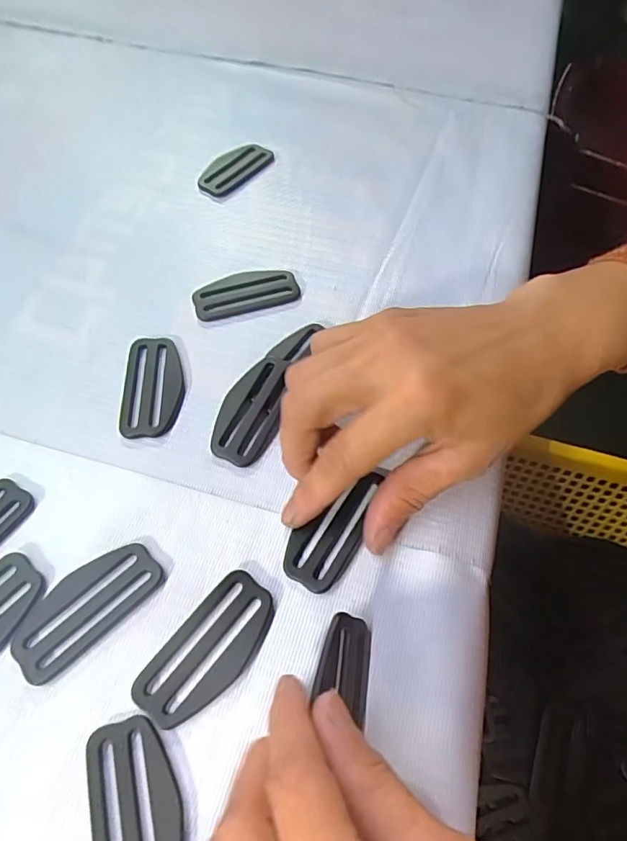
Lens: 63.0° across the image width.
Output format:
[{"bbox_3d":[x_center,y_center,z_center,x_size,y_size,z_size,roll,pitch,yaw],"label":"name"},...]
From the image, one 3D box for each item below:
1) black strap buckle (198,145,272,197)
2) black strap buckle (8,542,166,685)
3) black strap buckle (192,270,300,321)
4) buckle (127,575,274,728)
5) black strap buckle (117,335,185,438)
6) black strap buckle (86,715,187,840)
[{"bbox_3d":[-0.055,-0.172,0.349,0.028,0.006,0.057,32,64,16],"label":"black strap buckle"},{"bbox_3d":[-0.090,0.073,0.204,0.059,0.004,0.027,-38,67,-21],"label":"black strap buckle"},{"bbox_3d":[-0.038,-0.073,0.291,0.058,0.004,0.027,-14,61,-10],"label":"black strap buckle"},{"bbox_3d":[-0.039,0.087,0.196,0.028,0.004,0.059,35,65,18],"label":"buckle"},{"bbox_3d":[-0.081,-0.018,0.258,0.030,0.004,0.059,-5,60,-4],"label":"black strap buckle"},{"bbox_3d":[-0.058,0.132,0.169,0.029,0.004,0.059,-15,61,-10],"label":"black strap buckle"}]

